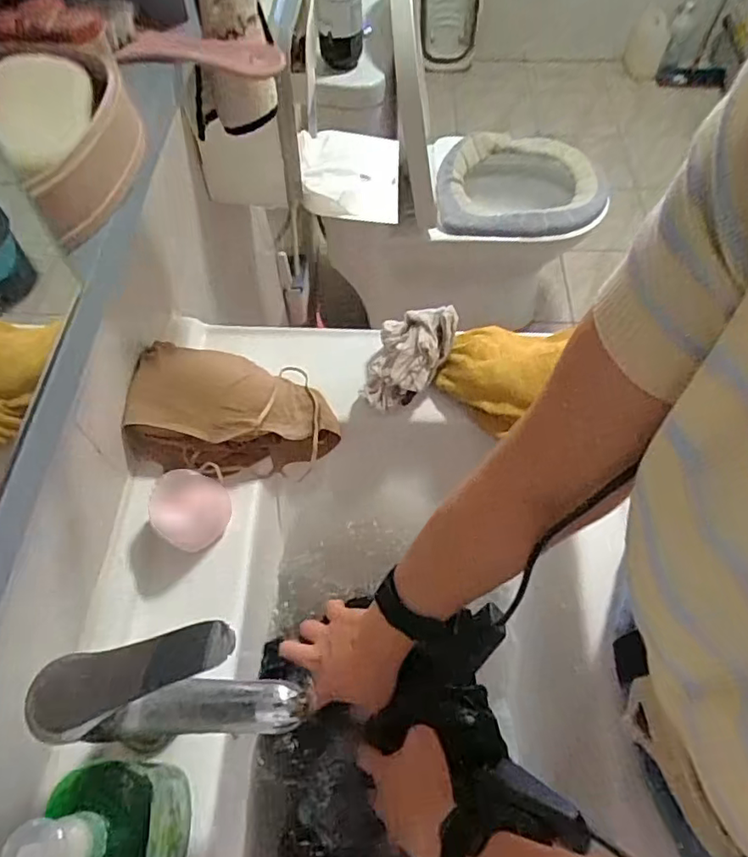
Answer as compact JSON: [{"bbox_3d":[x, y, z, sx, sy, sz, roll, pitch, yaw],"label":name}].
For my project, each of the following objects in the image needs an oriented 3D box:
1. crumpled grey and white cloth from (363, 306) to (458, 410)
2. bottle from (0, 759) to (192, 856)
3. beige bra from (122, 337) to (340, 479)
[{"bbox_3d":[0.034,-0.072,0.602,0.072,0.070,0.113,22,61,13],"label":"crumpled grey and white cloth"},{"bbox_3d":[-0.157,0.244,0.341,0.058,0.138,0.082,-6,59,-4],"label":"bottle"},{"bbox_3d":[-0.134,-0.015,0.575,0.190,0.098,0.117,0,59,0],"label":"beige bra"}]

